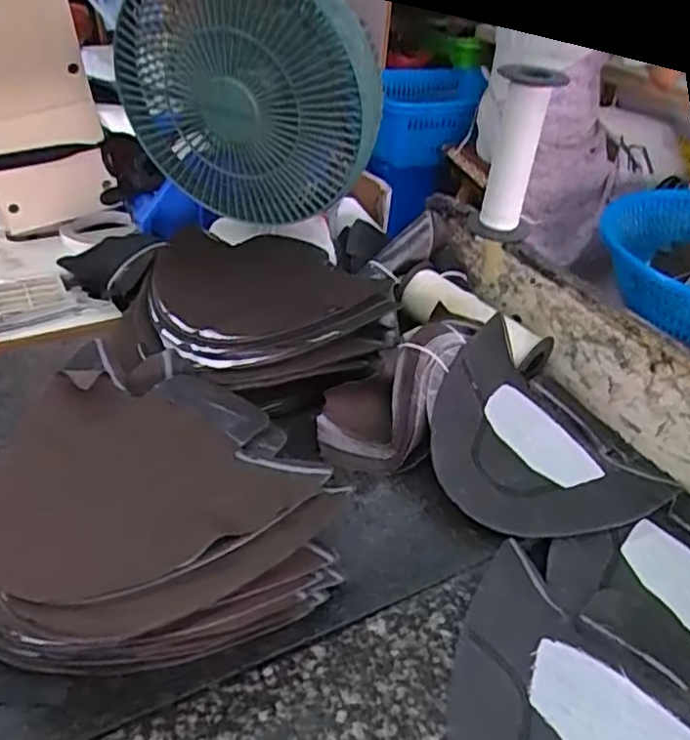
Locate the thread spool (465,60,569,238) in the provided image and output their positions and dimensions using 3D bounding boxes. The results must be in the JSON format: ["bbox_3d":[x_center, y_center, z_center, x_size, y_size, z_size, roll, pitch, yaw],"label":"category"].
[{"bbox_3d":[0.152,-0.192,0.595,0.053,0.153,0.047,7,36,6],"label":"thread spool"}]

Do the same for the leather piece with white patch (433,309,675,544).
[{"bbox_3d":[0.141,0.047,0.473,0.163,0.051,0.149,27,41,28],"label":"leather piece with white patch"}]

